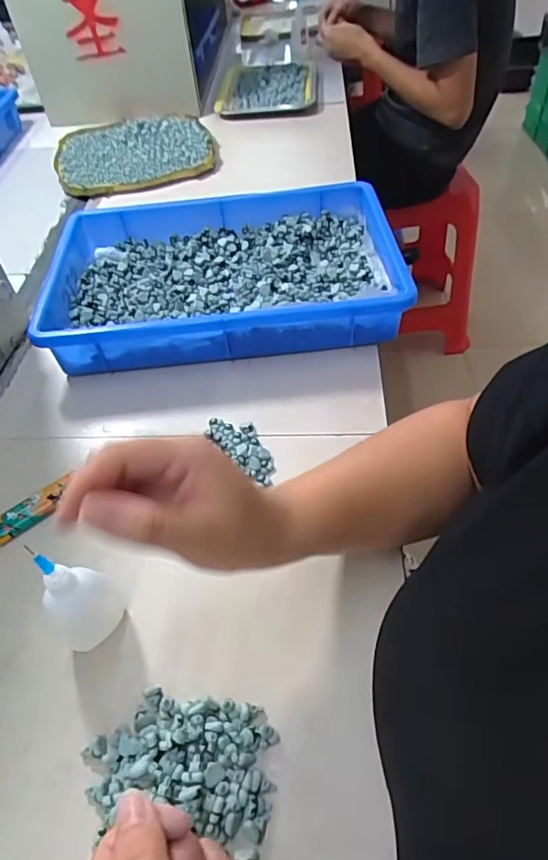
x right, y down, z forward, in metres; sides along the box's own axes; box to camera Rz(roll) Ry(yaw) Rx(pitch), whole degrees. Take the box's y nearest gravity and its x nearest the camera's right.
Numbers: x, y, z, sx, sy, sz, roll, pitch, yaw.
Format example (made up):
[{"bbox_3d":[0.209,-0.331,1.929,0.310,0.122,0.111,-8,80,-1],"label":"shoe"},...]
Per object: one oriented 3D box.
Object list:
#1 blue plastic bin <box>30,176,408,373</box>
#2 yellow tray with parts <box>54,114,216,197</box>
[{"bbox_3d":[-0.055,-0.171,0.578,0.353,0.063,0.238,-6,48,1],"label":"blue plastic bin"},{"bbox_3d":[-0.236,-0.470,0.877,0.247,0.020,0.261,-15,49,-8],"label":"yellow tray with parts"}]

